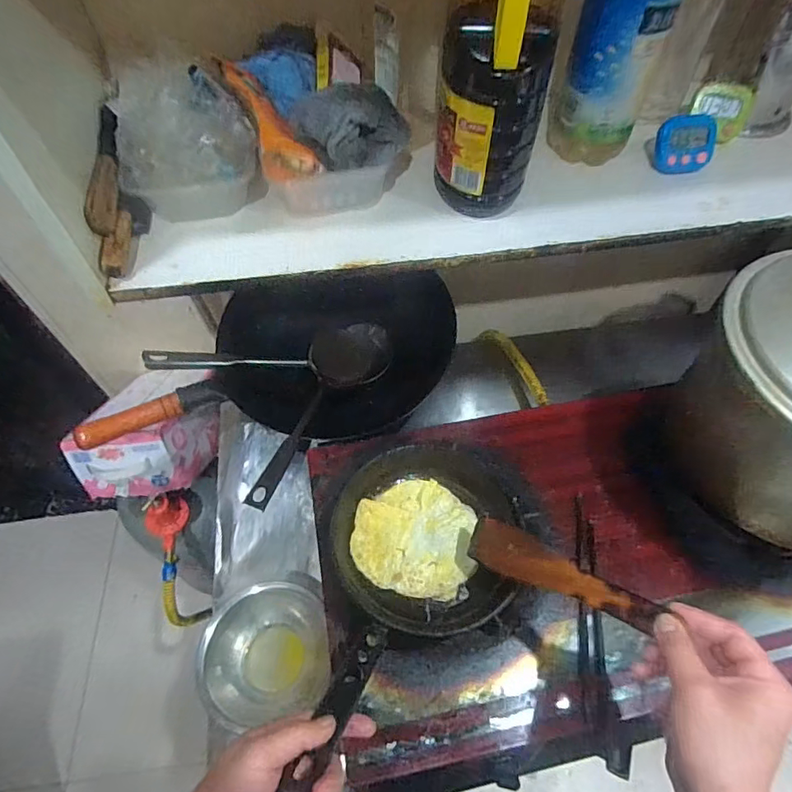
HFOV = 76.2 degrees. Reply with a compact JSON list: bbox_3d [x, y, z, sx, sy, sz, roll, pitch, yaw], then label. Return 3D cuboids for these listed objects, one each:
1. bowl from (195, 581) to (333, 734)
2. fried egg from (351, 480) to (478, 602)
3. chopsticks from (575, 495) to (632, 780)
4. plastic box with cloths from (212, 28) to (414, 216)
[{"bbox_3d":[-0.152,0.305,0.604,0.144,0.049,0.155,0,56,0],"label":"bowl"},{"bbox_3d":[0.021,0.154,0.567,0.132,0.010,0.127,8,57,6],"label":"fried egg"},{"bbox_3d":[0.221,0.249,0.569,0.037,0.016,0.281,3,56,2],"label":"chopsticks"},{"bbox_3d":[-0.096,-0.306,0.574,0.154,0.123,0.172,-18,58,-11],"label":"plastic box with cloths"}]

